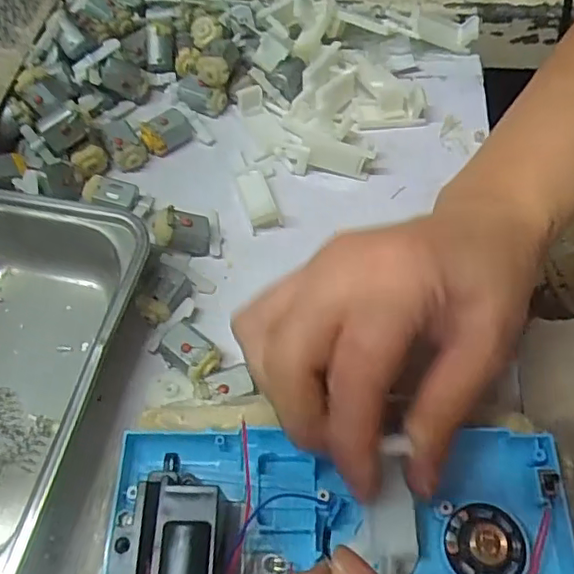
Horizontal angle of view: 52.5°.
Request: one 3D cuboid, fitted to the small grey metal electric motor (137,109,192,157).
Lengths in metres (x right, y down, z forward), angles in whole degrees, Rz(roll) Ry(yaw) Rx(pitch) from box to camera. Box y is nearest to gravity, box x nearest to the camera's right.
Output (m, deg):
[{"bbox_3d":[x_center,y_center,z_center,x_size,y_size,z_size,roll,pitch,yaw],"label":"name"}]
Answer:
[{"bbox_3d":[-0.070,-0.090,0.340,0.029,0.015,0.017,-28,65,-14],"label":"small grey metal electric motor"}]

